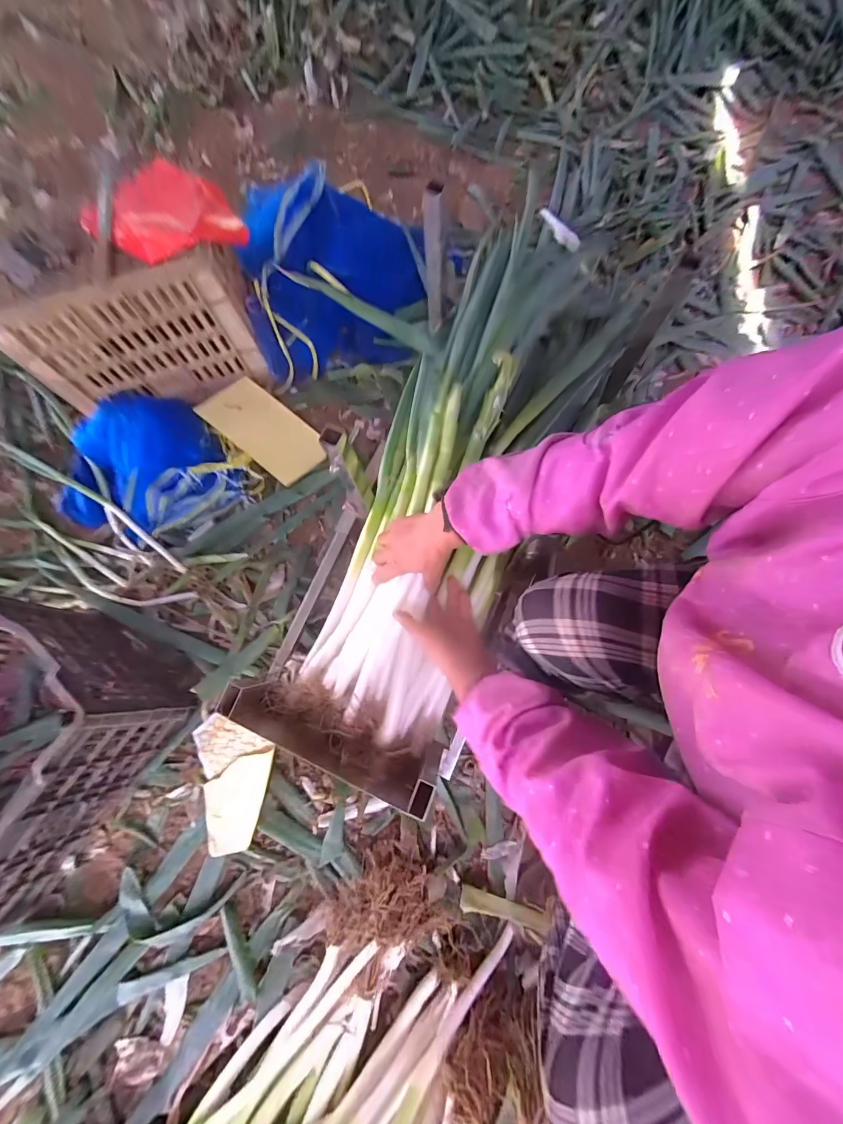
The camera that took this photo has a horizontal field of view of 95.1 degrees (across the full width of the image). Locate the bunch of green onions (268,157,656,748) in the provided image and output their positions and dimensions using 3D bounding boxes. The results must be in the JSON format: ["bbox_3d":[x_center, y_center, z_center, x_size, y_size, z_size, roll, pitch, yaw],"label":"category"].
[{"bbox_3d":[0.056,-0.123,0.577,0.278,0.132,0.791,24,87,9],"label":"bunch of green onions"}]

